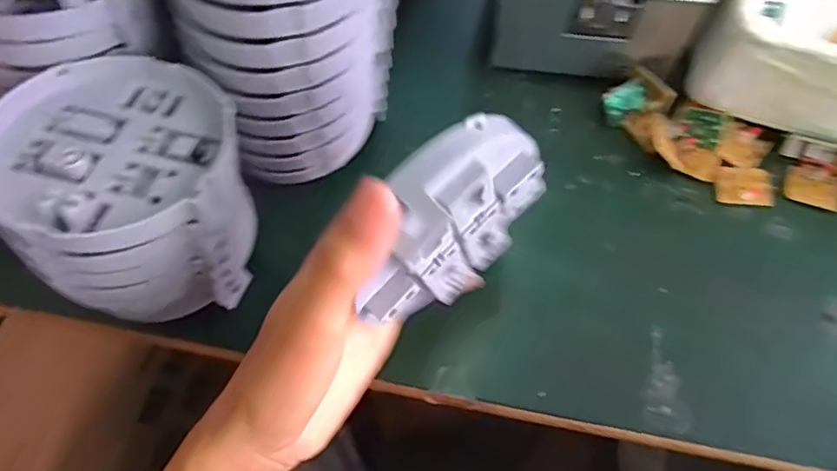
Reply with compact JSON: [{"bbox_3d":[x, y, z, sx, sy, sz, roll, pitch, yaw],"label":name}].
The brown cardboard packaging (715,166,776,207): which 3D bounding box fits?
[{"bbox_3d":[0.204,-0.031,0.344,0.034,0.005,0.024,8,68,6],"label":"brown cardboard packaging"}]

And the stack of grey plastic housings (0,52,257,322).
[{"bbox_3d":[-0.135,-0.026,0.280,0.102,0.103,0.108,-13,67,-3],"label":"stack of grey plastic housings"}]

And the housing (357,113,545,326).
[{"bbox_3d":[0.014,-0.004,0.230,0.093,0.102,0.027,-42,72,-14],"label":"housing"}]

